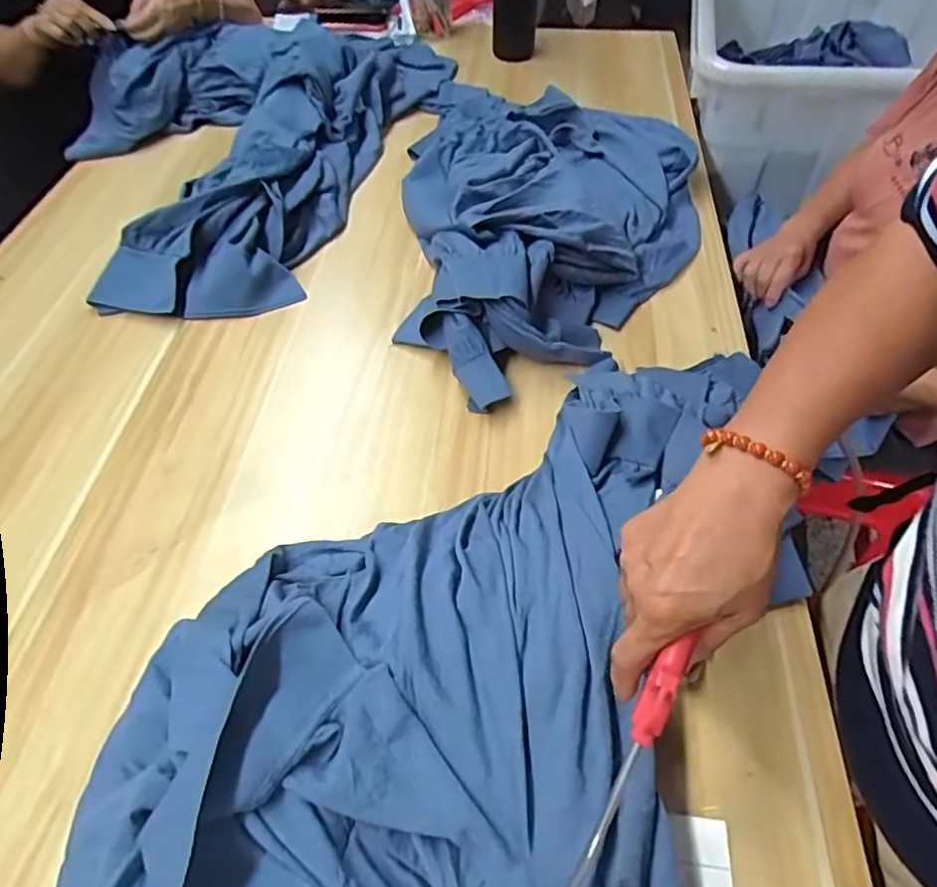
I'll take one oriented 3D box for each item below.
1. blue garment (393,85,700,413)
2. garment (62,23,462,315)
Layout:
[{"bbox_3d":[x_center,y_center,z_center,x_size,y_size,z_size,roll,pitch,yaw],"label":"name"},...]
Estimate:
[{"bbox_3d":[0.118,-0.338,0.837,0.414,0.104,0.664,-1,53,-1],"label":"blue garment"},{"bbox_3d":[-0.367,-0.496,0.953,0.473,0.132,0.742,16,55,12],"label":"garment"}]

